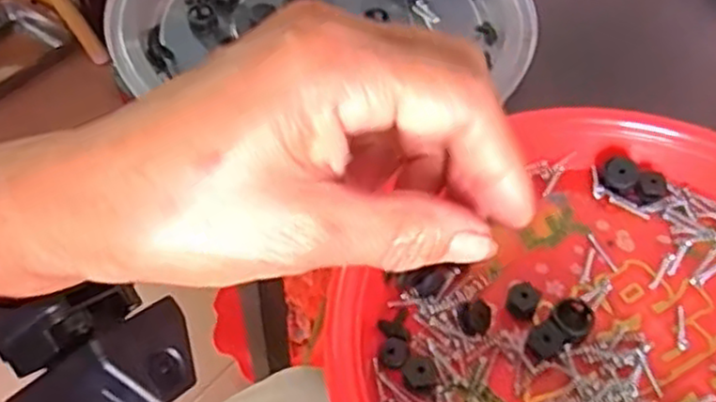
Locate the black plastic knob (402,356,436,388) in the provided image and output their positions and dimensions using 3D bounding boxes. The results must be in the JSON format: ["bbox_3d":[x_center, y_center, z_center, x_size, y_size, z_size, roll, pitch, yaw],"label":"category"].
[{"bbox_3d":[0.024,0.067,0.280,0.013,0.007,0.012,1,51,-1],"label":"black plastic knob"}]

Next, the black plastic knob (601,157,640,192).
[{"bbox_3d":[0.125,-0.013,0.344,0.016,0.016,0.007,22,13,18],"label":"black plastic knob"}]

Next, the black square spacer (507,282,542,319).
[{"bbox_3d":[0.069,0.042,0.302,0.012,0.011,0.011,30,56,20],"label":"black square spacer"}]

